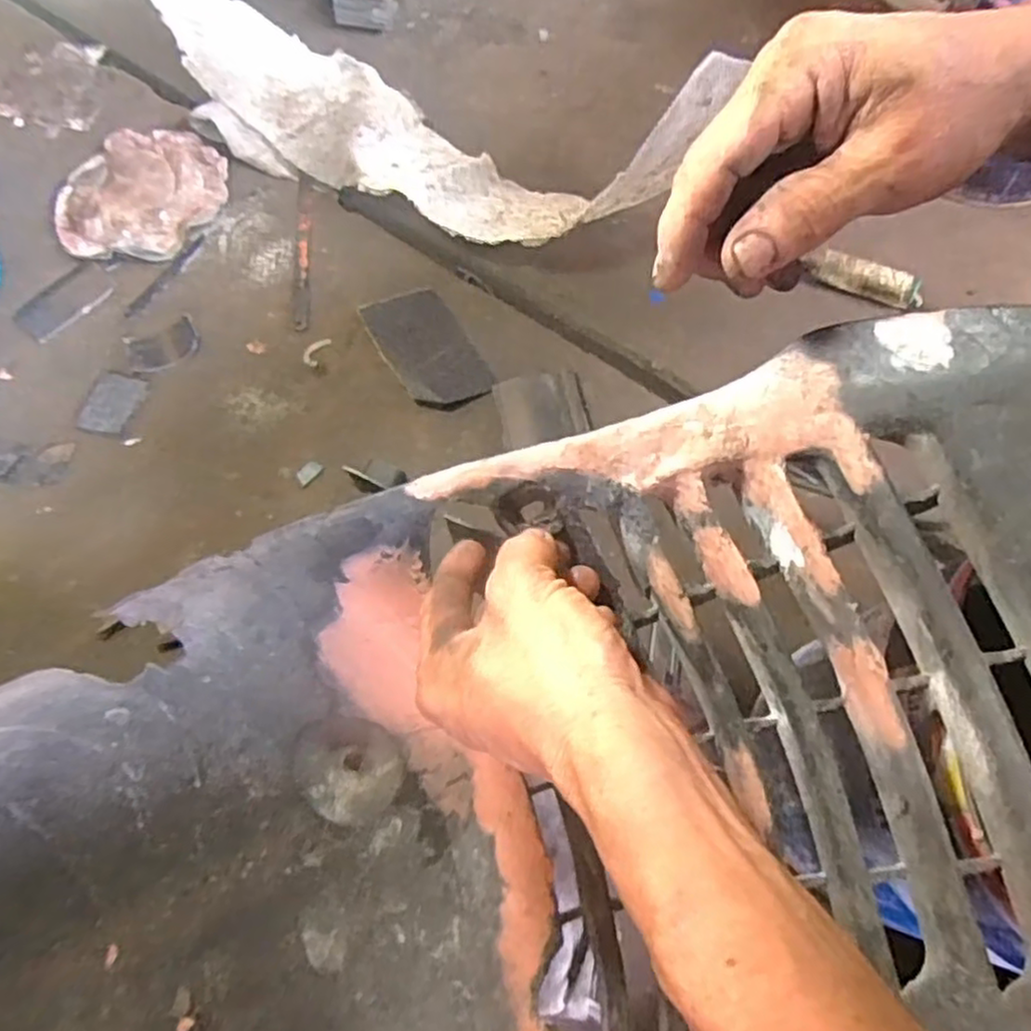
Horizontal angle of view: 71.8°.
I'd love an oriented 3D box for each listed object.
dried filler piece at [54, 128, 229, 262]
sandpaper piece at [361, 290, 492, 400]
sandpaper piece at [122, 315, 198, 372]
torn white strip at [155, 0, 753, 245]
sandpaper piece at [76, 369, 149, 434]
[{"bbox_3d":[-0.345,-0.295,0.657,0.137,0.018,0.152,28,69,13],"label":"dried filler piece"},{"bbox_3d":[-0.073,-0.136,0.577,0.066,0.017,0.117,-28,68,-11],"label":"sandpaper piece"},{"bbox_3d":[-0.286,-0.138,0.578,0.056,0.005,0.041,-22,67,-9],"label":"sandpaper piece"},{"bbox_3d":[-0.117,-0.382,0.613,0.593,0.155,0.175,29,70,13],"label":"torn white strip"},{"bbox_3d":[-0.322,-0.090,0.566,0.044,0.004,0.055,13,67,7],"label":"sandpaper piece"}]

